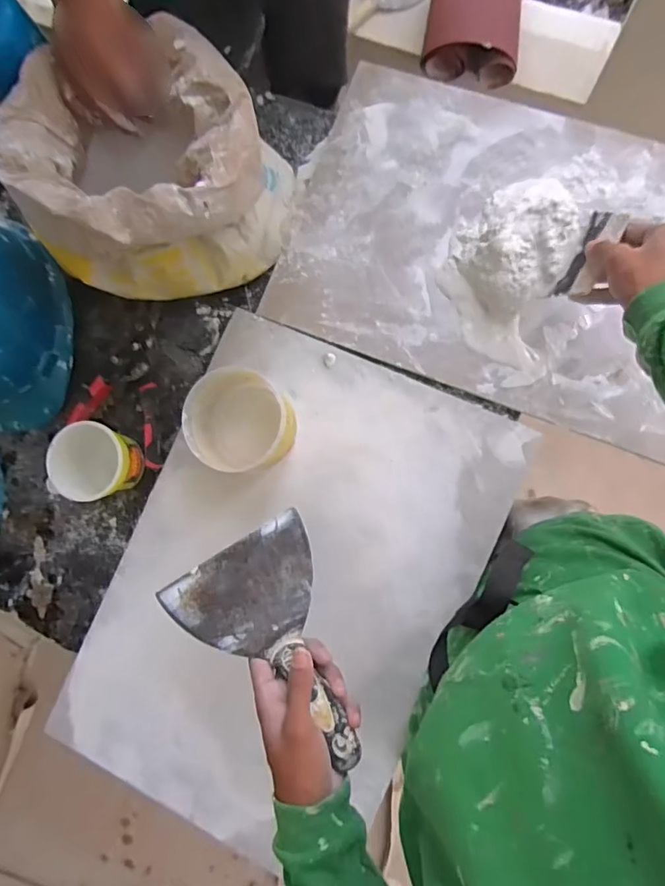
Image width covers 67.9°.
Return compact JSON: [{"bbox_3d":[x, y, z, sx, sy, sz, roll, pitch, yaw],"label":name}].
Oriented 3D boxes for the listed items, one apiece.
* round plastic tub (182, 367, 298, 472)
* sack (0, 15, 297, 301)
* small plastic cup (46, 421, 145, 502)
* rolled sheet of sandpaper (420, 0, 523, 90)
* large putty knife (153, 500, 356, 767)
[{"bbox_3d":[-0.106,-0.029,0.589,0.113,0.080,0.115,-1,86,8],"label":"round plastic tub"},{"bbox_3d":[-0.189,-0.302,0.552,0.245,0.214,0.244,-15,84,7],"label":"sack"},{"bbox_3d":[-0.286,0.023,0.616,0.092,0.074,0.088,-1,86,8],"label":"small plastic cup"},{"bbox_3d":[0.303,-0.925,1.038,0.193,0.101,0.296,9,86,9],"label":"rolled sheet of sandpaper"},{"bbox_3d":[-0.043,0.183,0.442,0.137,0.026,0.205,-31,71,-12],"label":"large putty knife"}]

